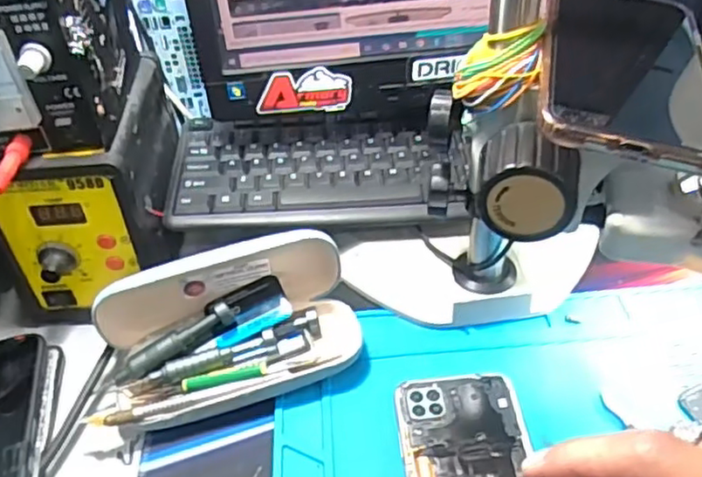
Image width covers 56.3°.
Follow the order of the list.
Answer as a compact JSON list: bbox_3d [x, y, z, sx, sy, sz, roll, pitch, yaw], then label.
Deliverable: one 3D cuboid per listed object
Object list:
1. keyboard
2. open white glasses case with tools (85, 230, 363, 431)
[{"bbox_3d":[-0.024,-0.052,0.518,0.227,0.025,0.114,-1,42,3],"label":"keyboard"},{"bbox_3d":[-0.079,0.061,0.425,0.162,0.070,0.088,-16,44,-13],"label":"open white glasses case with tools"}]

